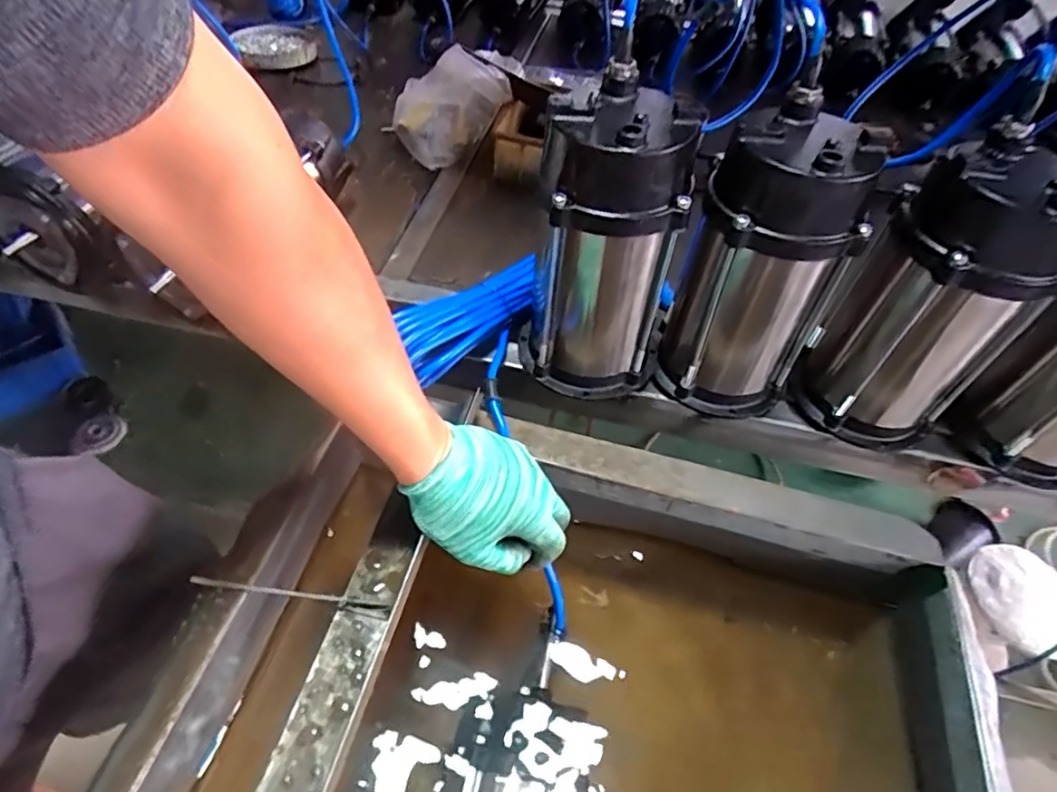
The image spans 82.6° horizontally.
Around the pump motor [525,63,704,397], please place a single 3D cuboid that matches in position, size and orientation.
[{"bbox_3d":[0.063,-0.123,0.529,0.115,0.254,0.102,3,50,-3],"label":"pump motor"}]

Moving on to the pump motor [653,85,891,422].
[{"bbox_3d":[0.201,-0.102,0.529,0.123,0.253,0.100,17,51,9],"label":"pump motor"}]

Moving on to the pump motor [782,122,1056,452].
[{"bbox_3d":[0.339,-0.075,0.523,0.116,0.256,0.109,3,50,-3],"label":"pump motor"}]

